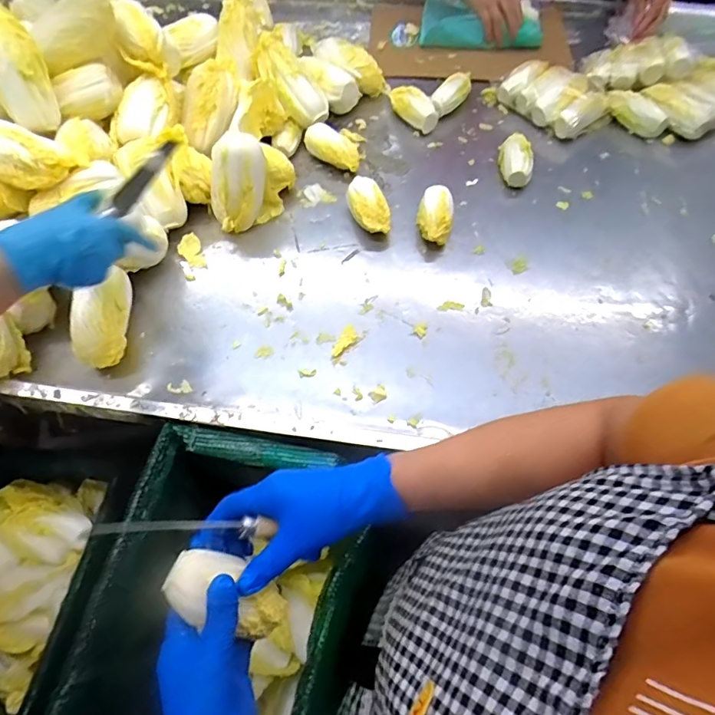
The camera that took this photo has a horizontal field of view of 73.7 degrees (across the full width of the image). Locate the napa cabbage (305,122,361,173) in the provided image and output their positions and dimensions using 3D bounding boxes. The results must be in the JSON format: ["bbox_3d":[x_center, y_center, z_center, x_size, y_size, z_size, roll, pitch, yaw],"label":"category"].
[{"bbox_3d":[-0.046,-0.361,0.827,0.115,0.053,0.045,36,67,22],"label":"napa cabbage"}]

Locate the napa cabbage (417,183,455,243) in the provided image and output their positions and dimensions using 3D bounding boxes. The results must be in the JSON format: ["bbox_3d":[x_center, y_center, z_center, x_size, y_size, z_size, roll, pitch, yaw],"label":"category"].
[{"bbox_3d":[0.120,-0.214,0.735,0.053,0.054,0.094,8,61,6],"label":"napa cabbage"}]

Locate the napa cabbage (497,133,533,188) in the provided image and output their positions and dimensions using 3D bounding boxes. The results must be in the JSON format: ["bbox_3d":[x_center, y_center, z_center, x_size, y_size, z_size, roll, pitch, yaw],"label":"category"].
[{"bbox_3d":[0.268,-0.339,0.809,0.053,0.041,0.118,-2,59,2],"label":"napa cabbage"}]

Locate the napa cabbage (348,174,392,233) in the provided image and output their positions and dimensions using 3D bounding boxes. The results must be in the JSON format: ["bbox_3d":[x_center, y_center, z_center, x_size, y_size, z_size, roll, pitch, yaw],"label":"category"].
[{"bbox_3d":[0.016,-0.233,0.747,0.052,0.056,0.100,-19,62,-10],"label":"napa cabbage"}]

